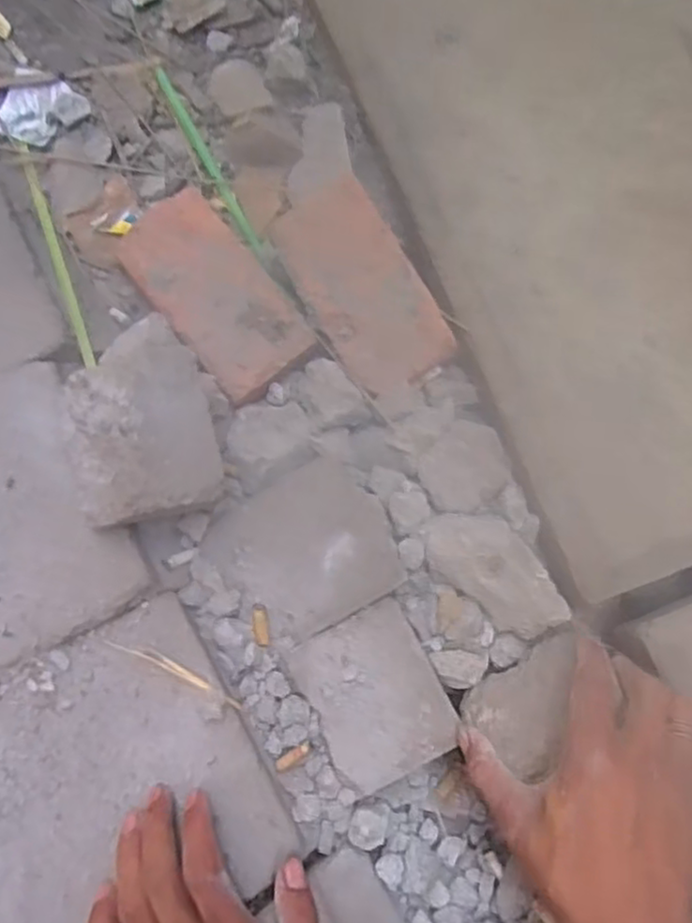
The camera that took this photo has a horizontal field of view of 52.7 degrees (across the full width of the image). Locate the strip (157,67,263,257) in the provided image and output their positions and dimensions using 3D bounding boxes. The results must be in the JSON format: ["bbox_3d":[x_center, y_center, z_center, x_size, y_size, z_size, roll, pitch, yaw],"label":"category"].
[{"bbox_3d":[-0.111,-0.242,0.567,0.009,0.012,0.196,-28,75,-6],"label":"strip"}]

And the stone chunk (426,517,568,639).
[{"bbox_3d":[0.101,0.072,0.464,0.099,0.022,0.050,41,78,10],"label":"stone chunk"}]

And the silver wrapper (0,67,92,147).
[{"bbox_3d":[-0.258,-0.298,0.594,0.067,0.012,0.064,19,75,5],"label":"silver wrapper"}]

